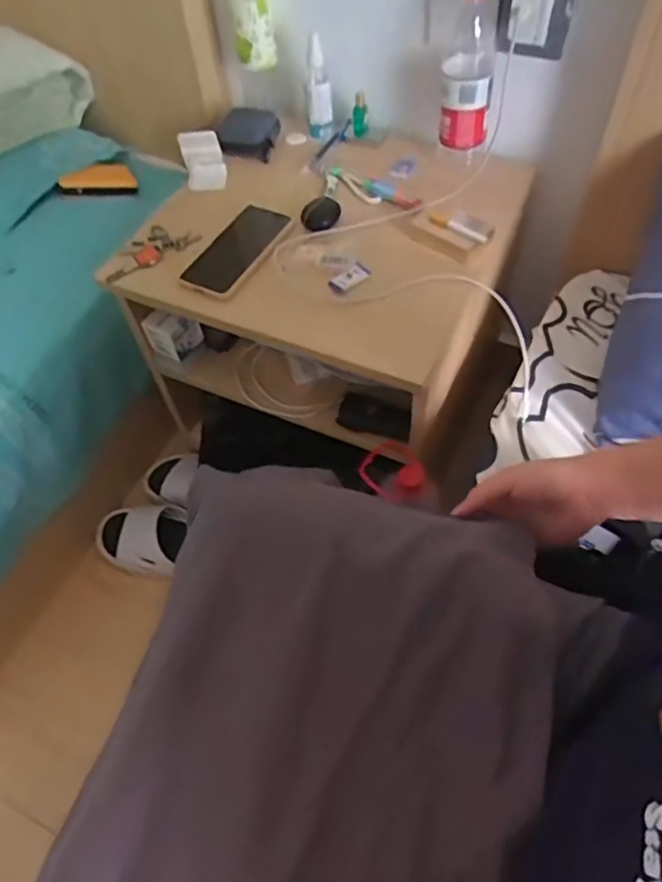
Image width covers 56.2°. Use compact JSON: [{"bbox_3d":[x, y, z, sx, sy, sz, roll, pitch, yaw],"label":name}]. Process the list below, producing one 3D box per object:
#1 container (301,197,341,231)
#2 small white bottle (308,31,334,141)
[{"bbox_3d":[-0.013,-0.296,0.806,0.050,0.020,0.046,-2,57,3],"label":"container"},{"bbox_3d":[-0.016,-0.485,0.867,0.033,0.142,0.035,-9,57,-1],"label":"small white bottle"}]

